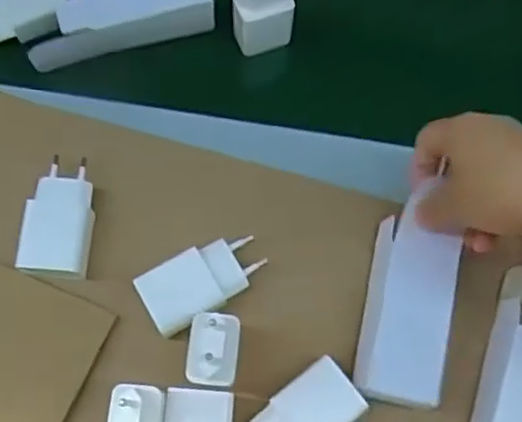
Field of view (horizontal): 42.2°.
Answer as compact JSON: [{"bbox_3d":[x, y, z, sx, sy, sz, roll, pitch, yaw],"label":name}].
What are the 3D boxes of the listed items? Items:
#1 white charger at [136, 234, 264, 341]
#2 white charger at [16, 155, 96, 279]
[{"bbox_3d":[-0.035,0.044,0.421,0.075,0.029,0.039,-31,75,-12],"label":"white charger"},{"bbox_3d":[-0.128,0.004,0.434,0.039,0.027,0.079,4,71,-1],"label":"white charger"}]

